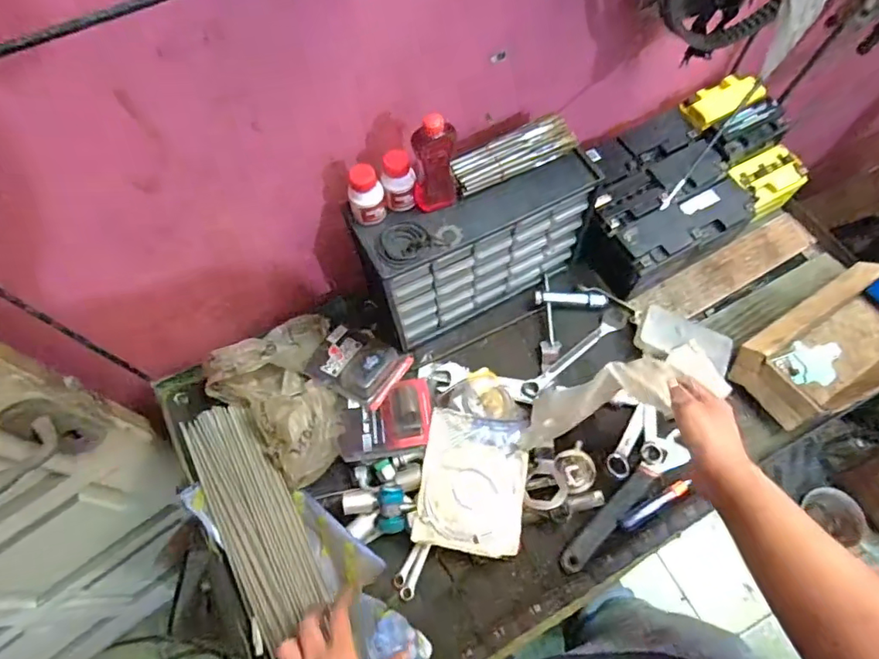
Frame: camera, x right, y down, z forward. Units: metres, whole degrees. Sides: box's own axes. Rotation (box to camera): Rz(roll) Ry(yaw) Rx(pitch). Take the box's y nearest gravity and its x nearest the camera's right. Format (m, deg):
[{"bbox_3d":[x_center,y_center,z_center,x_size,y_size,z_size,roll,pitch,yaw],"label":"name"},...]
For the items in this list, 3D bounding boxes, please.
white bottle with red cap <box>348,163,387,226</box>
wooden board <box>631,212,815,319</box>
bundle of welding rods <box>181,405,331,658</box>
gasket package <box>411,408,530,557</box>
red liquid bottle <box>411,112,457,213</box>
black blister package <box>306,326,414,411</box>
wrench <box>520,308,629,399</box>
[{"bbox_3d":[-0.082,-0.151,0.596,0.039,0.064,0.031,-13,65,-4],"label":"white bottle with red cap"},{"bbox_3d":[0.438,-0.090,0.822,0.319,0.029,0.070,-28,67,-11],"label":"wooden board"},{"bbox_3d":[-0.231,0.227,0.659,0.086,0.029,0.295,-28,67,-12],"label":"bundle of welding rods"},{"bbox_3d":[0.041,0.186,0.654,0.126,0.011,0.157,8,65,5],"label":"gasket package"},{"bbox_3d":[-0.005,-0.180,0.576,0.046,0.122,0.034,-10,64,-3],"label":"red liquid bottle"},{"bbox_3d":[-0.114,0.048,0.752,0.123,0.047,0.098,27,68,14],"label":"black blister package"},{"bbox_3d":[0.198,0.033,0.764,0.205,0.013,0.034,-38,69,-15],"label":"wrench"}]

